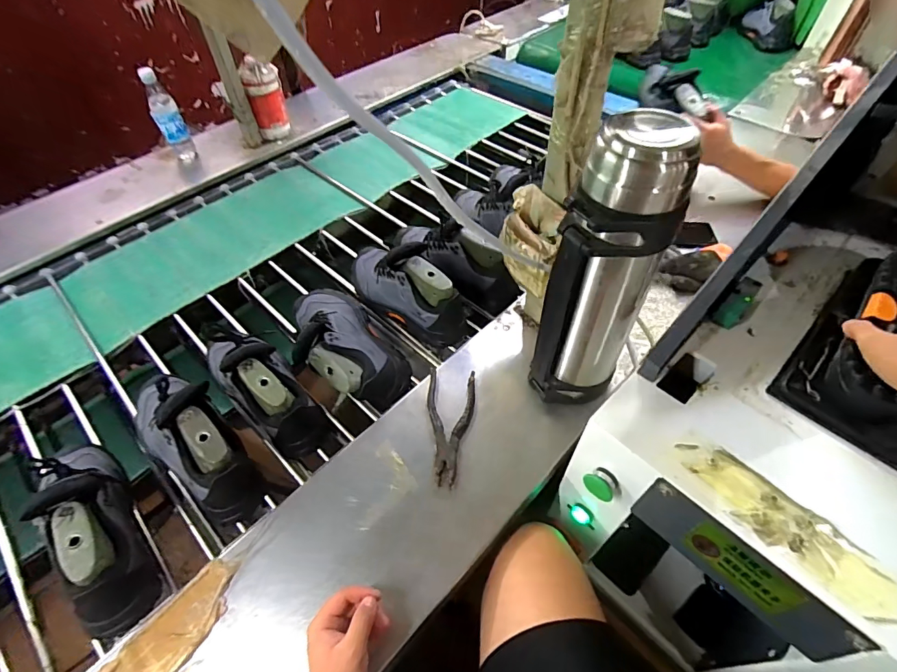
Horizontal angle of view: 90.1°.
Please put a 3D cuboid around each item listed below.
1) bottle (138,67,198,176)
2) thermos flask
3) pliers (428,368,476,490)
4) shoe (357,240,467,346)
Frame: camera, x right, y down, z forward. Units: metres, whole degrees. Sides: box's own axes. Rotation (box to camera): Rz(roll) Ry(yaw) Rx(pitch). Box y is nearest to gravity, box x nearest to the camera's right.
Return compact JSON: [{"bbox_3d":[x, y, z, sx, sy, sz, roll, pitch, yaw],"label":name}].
[{"bbox_3d":[-0.708,-0.541,1.136,0.066,0.222,0.063,-17,54,-11],"label":"bottle"},{"bbox_3d":[0.188,-0.053,0.558,0.114,0.399,0.094,23,56,18],"label":"thermos flask"},{"bbox_3d":[0.004,0.130,0.666,0.073,0.017,0.185,0,52,2],"label":"pliers"},{"bbox_3d":[-0.085,-0.098,0.816,0.287,0.126,0.100,34,60,24],"label":"shoe"}]

